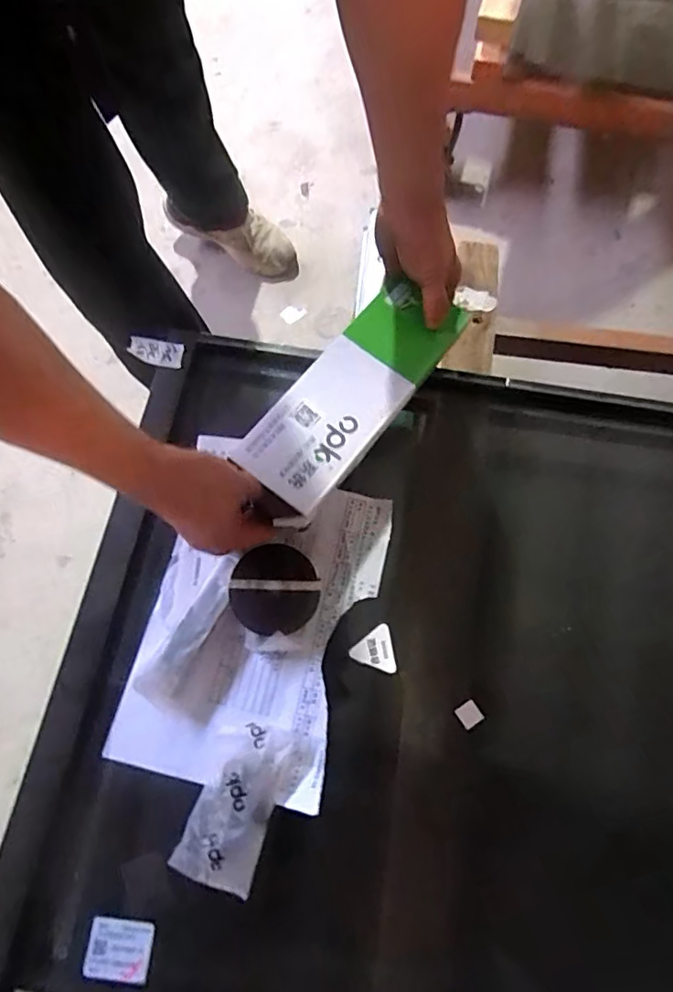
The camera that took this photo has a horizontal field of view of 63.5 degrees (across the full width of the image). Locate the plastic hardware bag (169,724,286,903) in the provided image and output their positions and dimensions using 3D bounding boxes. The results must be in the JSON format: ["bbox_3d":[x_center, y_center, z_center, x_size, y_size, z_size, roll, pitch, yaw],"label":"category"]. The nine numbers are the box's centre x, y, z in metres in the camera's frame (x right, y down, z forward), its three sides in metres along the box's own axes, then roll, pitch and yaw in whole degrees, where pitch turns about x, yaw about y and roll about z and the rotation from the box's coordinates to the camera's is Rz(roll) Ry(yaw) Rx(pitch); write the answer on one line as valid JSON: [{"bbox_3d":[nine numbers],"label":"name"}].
[{"bbox_3d":[-0.086,0.261,0.461,0.066,0.018,0.122,20,70,7],"label":"plastic hardware bag"}]

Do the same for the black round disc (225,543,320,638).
[{"bbox_3d":[-0.057,0.086,0.507,0.080,0.008,0.080,0,69,-1],"label":"black round disc"}]

